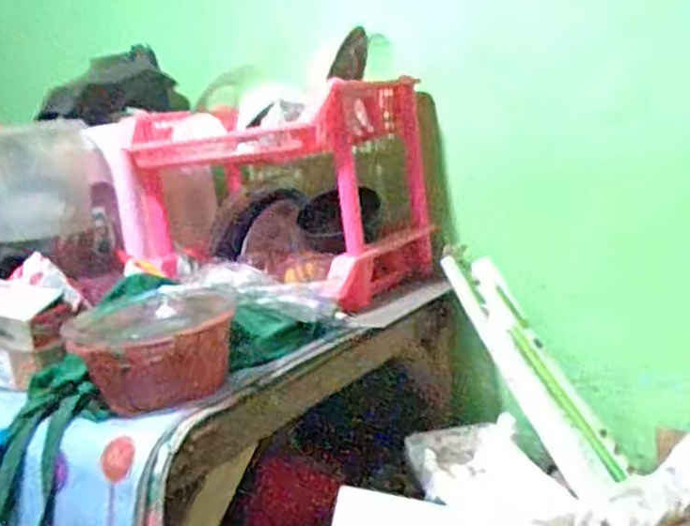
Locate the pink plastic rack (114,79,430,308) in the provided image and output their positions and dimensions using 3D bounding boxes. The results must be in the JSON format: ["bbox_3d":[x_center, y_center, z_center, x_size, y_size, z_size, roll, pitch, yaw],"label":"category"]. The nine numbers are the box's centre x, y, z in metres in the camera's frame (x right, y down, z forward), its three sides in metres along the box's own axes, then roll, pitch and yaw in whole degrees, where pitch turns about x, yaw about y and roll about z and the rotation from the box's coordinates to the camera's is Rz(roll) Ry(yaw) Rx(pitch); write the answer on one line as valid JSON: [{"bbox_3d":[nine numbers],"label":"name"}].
[{"bbox_3d":[-0.126,-0.123,1.321,0.471,0.325,0.330,-1,12,35],"label":"pink plastic rack"}]

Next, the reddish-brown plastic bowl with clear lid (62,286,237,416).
[{"bbox_3d":[-0.231,0.102,0.890,0.190,0.097,0.194,-13,11,-25],"label":"reddish-brown plastic bowl with clear lid"}]

